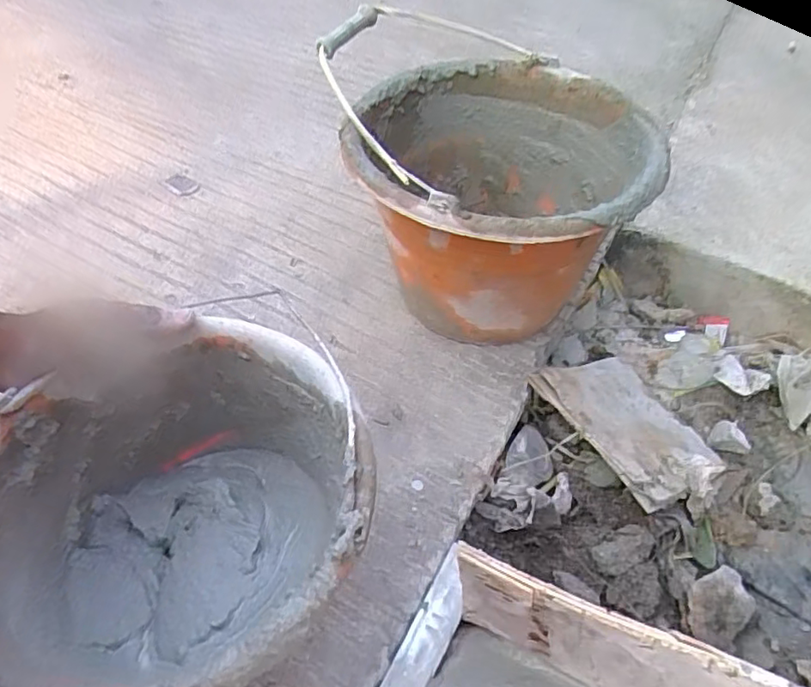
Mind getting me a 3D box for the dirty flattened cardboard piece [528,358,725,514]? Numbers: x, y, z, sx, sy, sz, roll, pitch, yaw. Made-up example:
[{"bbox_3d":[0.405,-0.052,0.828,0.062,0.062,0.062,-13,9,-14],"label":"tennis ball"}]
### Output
[{"bbox_3d":[0.229,0.079,0.582,0.158,0.019,0.167,-5,44,-39],"label":"dirty flattened cardboard piece"}]

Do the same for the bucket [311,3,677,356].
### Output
[{"bbox_3d":[0.092,-0.135,0.578,0.271,0.217,0.272,-3,47,3],"label":"bucket"}]

